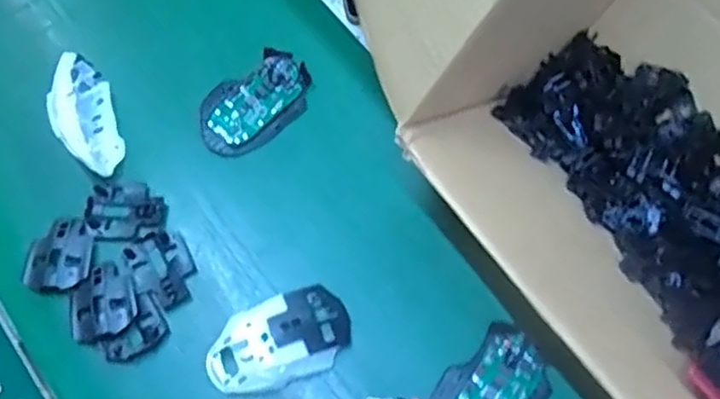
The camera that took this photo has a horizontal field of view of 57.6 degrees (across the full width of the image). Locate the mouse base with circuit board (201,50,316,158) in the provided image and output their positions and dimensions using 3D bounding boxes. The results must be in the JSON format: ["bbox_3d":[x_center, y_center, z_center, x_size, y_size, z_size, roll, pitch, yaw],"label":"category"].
[{"bbox_3d":[-0.098,-0.090,0.614,0.113,0.014,0.071,-36,73,-11],"label":"mouse base with circuit board"}]

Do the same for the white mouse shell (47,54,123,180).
[{"bbox_3d":[-0.245,-0.075,0.579,0.045,0.064,0.114,-17,71,-8],"label":"white mouse shell"}]

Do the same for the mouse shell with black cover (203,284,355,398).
[{"bbox_3d":[-0.065,0.115,0.525,0.118,0.036,0.067,-22,71,-10],"label":"mouse shell with black cover"}]

